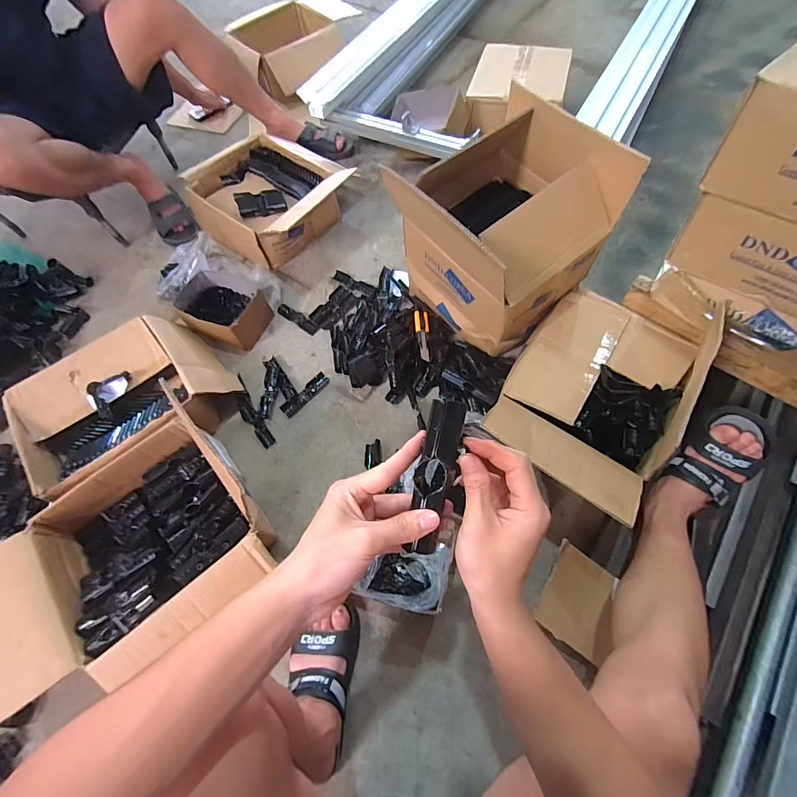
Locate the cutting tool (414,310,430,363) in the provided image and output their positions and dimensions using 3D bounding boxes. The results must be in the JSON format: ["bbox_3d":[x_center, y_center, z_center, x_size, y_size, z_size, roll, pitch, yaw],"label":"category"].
[{"bbox_3d":[0.057,-0.149,0.921,0.032,0.020,0.150,-4,64,2],"label":"cutting tool"}]

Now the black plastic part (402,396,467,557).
[{"bbox_3d":[0.030,0.066,0.338,0.030,0.018,0.128,13,87,10],"label":"black plastic part"}]

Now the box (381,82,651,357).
[{"bbox_3d":[0.183,-0.334,0.820,0.312,0.355,0.355,-36,67,-13],"label":"box"}]

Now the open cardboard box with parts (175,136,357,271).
[{"bbox_3d":[-0.362,-0.588,1.122,0.474,0.154,0.357,34,71,18],"label":"open cardboard box with parts"}]

